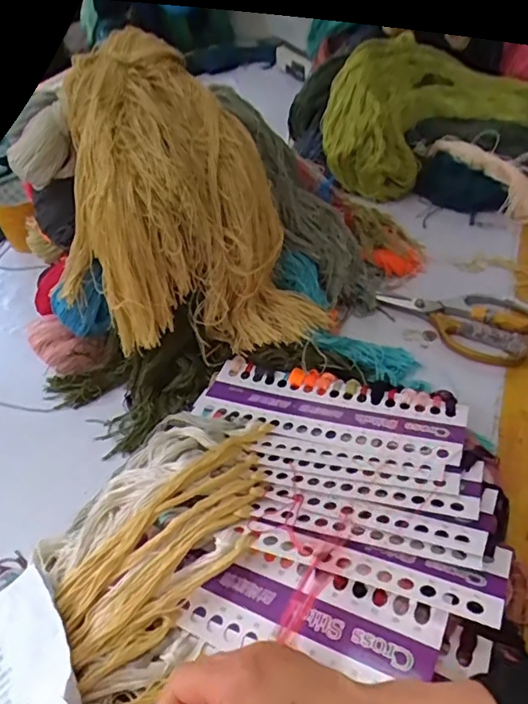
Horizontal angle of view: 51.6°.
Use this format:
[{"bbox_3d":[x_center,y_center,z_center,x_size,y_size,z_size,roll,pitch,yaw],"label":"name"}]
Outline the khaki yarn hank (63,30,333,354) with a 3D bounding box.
[{"bbox_3d":[-0.076,-0.151,0.558,0.245,0.223,0.189,-5,43,-2],"label":"khaki yarn hank"}]

